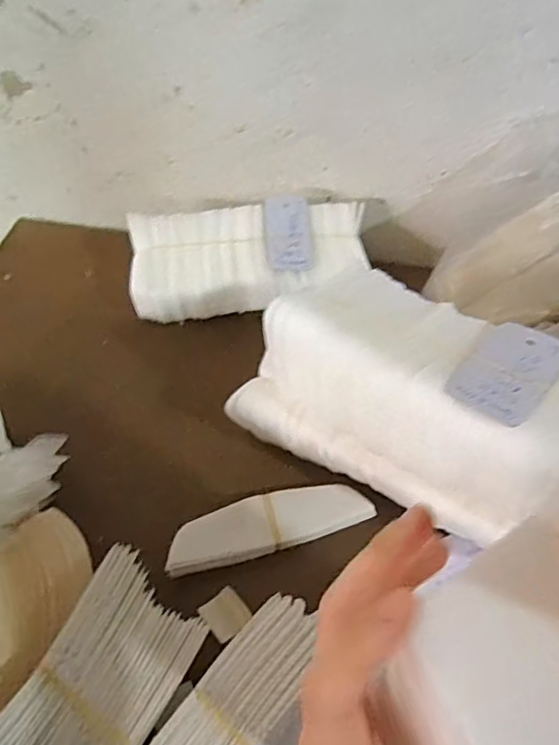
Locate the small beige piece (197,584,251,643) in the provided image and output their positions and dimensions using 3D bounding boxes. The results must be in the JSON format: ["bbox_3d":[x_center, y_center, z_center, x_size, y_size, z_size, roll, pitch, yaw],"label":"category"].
[{"bbox_3d":[-0.043,0.196,0.465,0.034,0.004,0.035,-26,53,-32],"label":"small beige piece"}]

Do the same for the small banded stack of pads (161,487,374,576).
[{"bbox_3d":[-0.010,0.132,0.508,0.178,0.015,0.051,-13,49,-12],"label":"small banded stack of pads"}]

